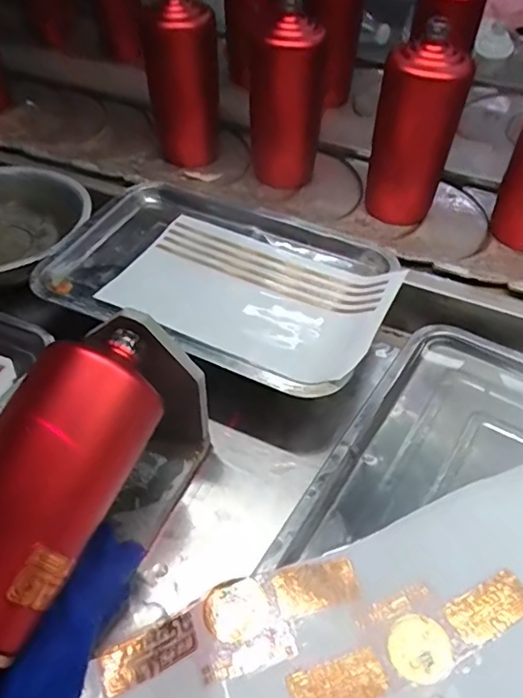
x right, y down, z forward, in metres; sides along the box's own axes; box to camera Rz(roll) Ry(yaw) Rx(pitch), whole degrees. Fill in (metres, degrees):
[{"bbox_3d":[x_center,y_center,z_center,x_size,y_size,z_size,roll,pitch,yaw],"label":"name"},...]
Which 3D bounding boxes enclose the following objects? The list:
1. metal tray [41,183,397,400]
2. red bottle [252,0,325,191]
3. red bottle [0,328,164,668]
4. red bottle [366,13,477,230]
[{"bbox_3d":[-0.036,-0.063,0.519,0.312,0.045,0.211,19,49,16],"label":"metal tray"},{"bbox_3d":[0.026,-0.282,0.628,0.081,0.177,0.073,7,47,6],"label":"red bottle"},{"bbox_3d":[-0.123,0.071,0.312,0.064,0.061,0.185,19,65,17],"label":"red bottle"},{"bbox_3d":[0.166,-0.236,0.586,0.068,0.180,0.076,-32,54,-27],"label":"red bottle"}]

